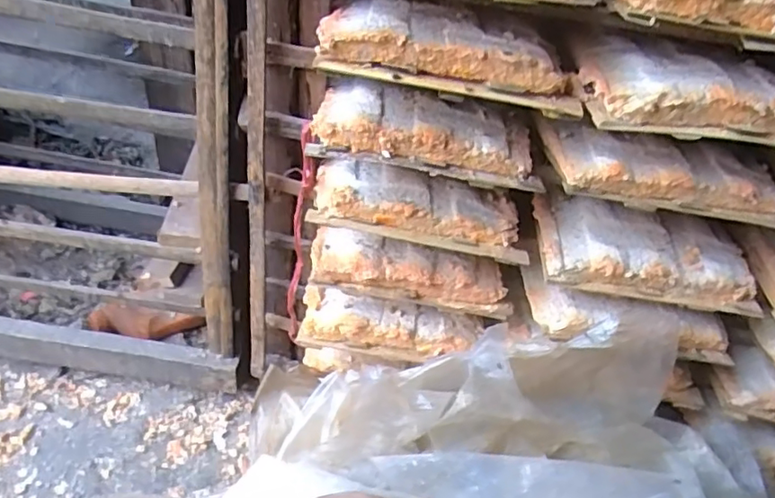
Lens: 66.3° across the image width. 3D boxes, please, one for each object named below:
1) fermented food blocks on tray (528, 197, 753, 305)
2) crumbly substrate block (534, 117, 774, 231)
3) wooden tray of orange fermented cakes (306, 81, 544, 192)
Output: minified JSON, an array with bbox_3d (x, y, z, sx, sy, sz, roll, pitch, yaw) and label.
[{"bbox_3d":[0.274,0.001,0.641,0.220,0.045,0.109,8,36,1],"label":"fermented food blocks on tray"},{"bbox_3d":[0.274,-0.077,0.583,0.234,0.044,0.101,9,36,2],"label":"crumbly substrate block"},{"bbox_3d":[0.039,-0.117,0.601,0.224,0.047,0.104,5,36,-2],"label":"wooden tray of orange fermented cakes"}]

